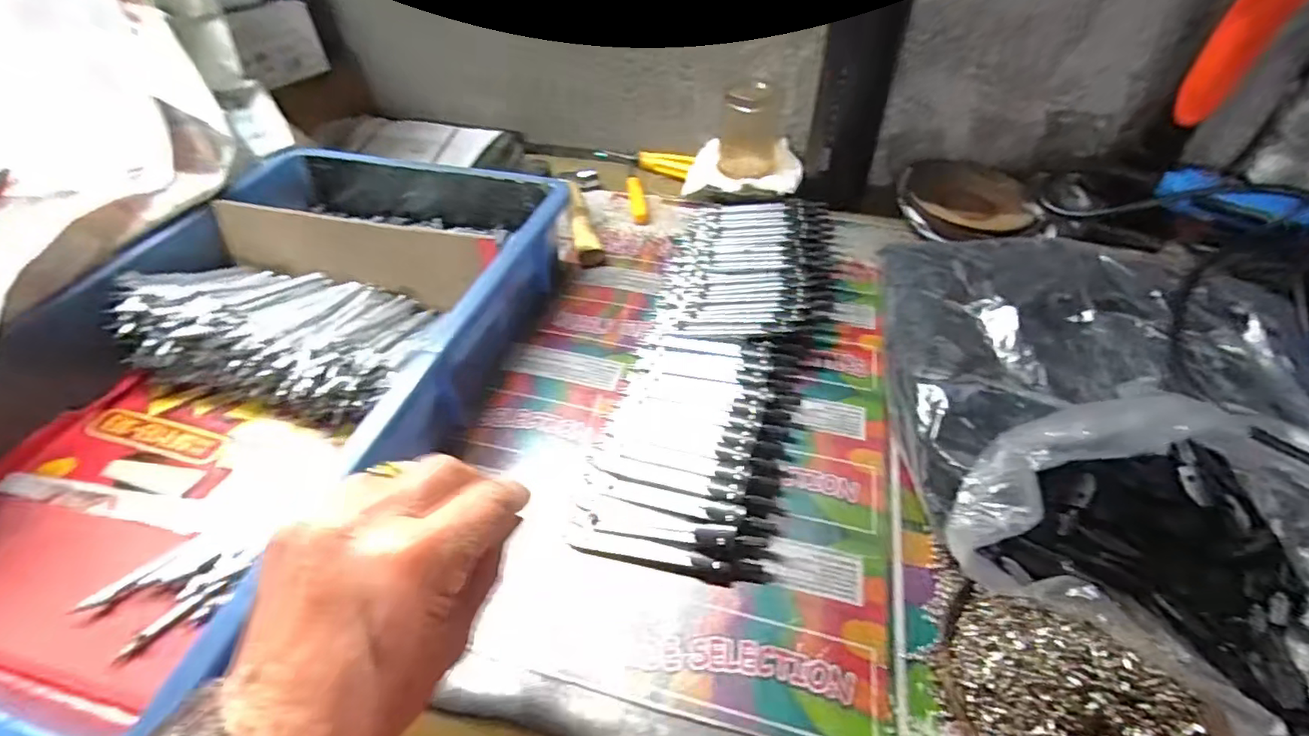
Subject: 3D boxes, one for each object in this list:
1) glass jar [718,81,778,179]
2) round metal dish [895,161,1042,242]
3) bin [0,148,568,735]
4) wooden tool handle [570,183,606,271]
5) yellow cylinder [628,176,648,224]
[{"bbox_3d":[0.099,-0.247,0.569,0.060,0.073,0.049,7,47,6],"label":"glass jar"},{"bbox_3d":[0.298,-0.168,0.546,0.114,0.017,0.124,0,47,0],"label":"round metal dish"},{"bbox_3d":[-0.282,-0.015,0.385,0.318,0.091,0.426,12,48,11],"label":"bin"},{"bbox_3d":[-0.071,-0.142,0.541,0.025,0.015,0.112,-11,48,-10],"label":"wooden tool handle"},{"bbox_3d":[-0.018,-0.177,0.580,0.016,0.010,0.073,-5,47,-5],"label":"yellow cylinder"}]

